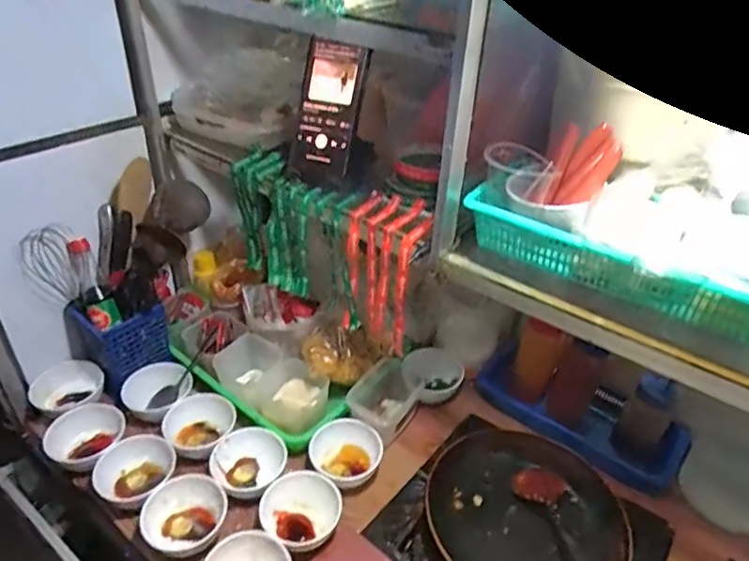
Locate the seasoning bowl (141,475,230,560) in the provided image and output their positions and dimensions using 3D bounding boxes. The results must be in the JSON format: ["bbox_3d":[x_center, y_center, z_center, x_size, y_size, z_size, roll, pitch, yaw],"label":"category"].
[{"bbox_3d":[-0.217,0.280,0.642,0.095,0.051,0.087,2,36,-1],"label":"seasoning bowl"}]

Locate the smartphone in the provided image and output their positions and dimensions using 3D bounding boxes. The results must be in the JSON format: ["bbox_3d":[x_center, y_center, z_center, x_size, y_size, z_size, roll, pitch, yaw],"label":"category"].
[{"bbox_3d":[-0.055,-0.186,0.622,0.071,0.160,0.016,19,17,14],"label":"smartphone"}]

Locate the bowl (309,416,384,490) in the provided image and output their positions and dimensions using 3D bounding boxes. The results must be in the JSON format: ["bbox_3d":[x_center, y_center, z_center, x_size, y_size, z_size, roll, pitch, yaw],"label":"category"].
[{"bbox_3d":[-0.034,0.231,0.726,0.087,0.045,0.095,2,36,-1],"label":"bowl"}]

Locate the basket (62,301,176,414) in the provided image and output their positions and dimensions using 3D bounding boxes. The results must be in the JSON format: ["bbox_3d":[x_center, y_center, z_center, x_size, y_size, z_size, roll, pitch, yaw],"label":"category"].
[{"bbox_3d":[-0.384,0.081,0.813,0.114,0.109,0.104,26,42,29],"label":"basket"}]

